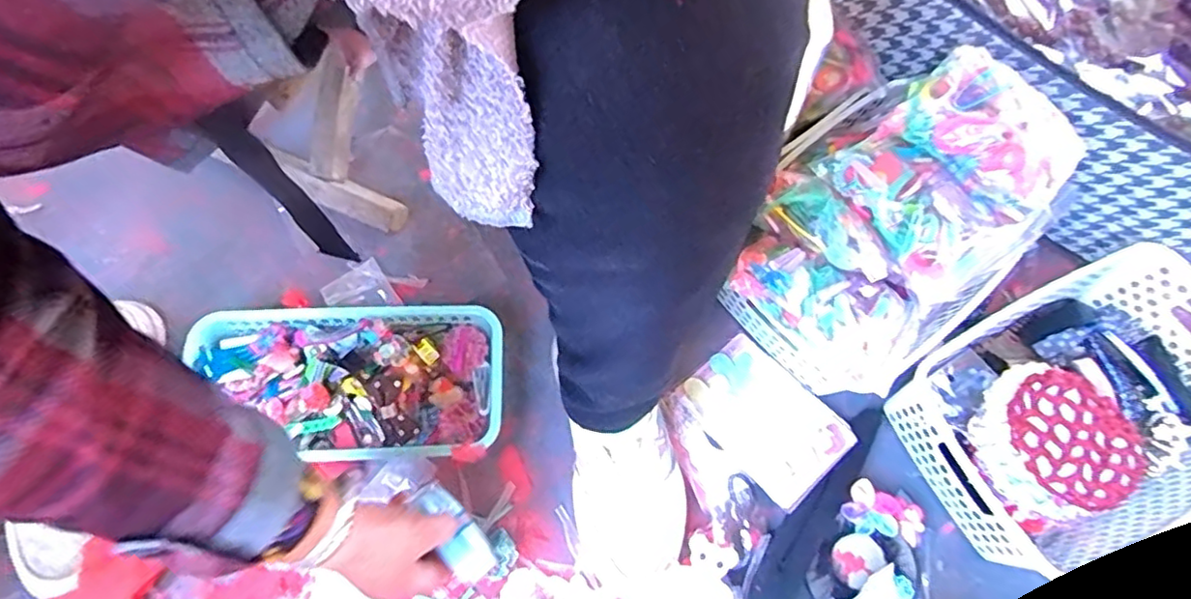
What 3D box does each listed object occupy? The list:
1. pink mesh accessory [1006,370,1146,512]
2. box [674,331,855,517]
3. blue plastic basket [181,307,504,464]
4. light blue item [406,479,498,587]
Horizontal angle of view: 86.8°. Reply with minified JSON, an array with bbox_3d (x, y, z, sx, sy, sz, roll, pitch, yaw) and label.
[{"bbox_3d":[0.350,0.102,0.462,0.084,0.014,0.099,-34,74,-14],"label":"pink mesh accessory"},{"bbox_3d":[0.152,0.107,0.570,0.094,0.016,0.139,-39,75,-17],"label":"box"},{"bbox_3d":[-0.214,0.073,0.553,0.264,0.046,0.132,2,68,-3],"label":"blue plastic basket"},{"bbox_3d":[-0.109,0.174,0.478,0.030,0.019,0.081,-36,68,-15],"label":"light blue item"}]

